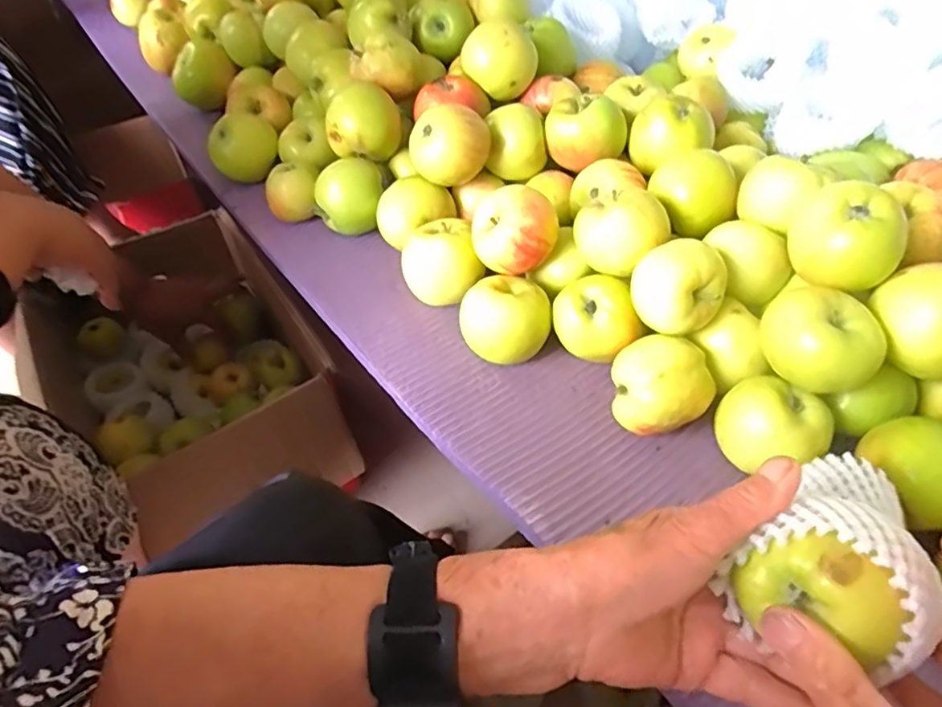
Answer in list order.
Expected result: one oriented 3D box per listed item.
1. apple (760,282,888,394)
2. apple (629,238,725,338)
[{"bbox_3d":[0.206,-0.005,0.360,0.052,0.051,0.052,1,52,-1],"label":"apple"},{"bbox_3d":[0.135,-0.045,0.396,0.052,0.048,0.056,-34,60,-25],"label":"apple"}]

